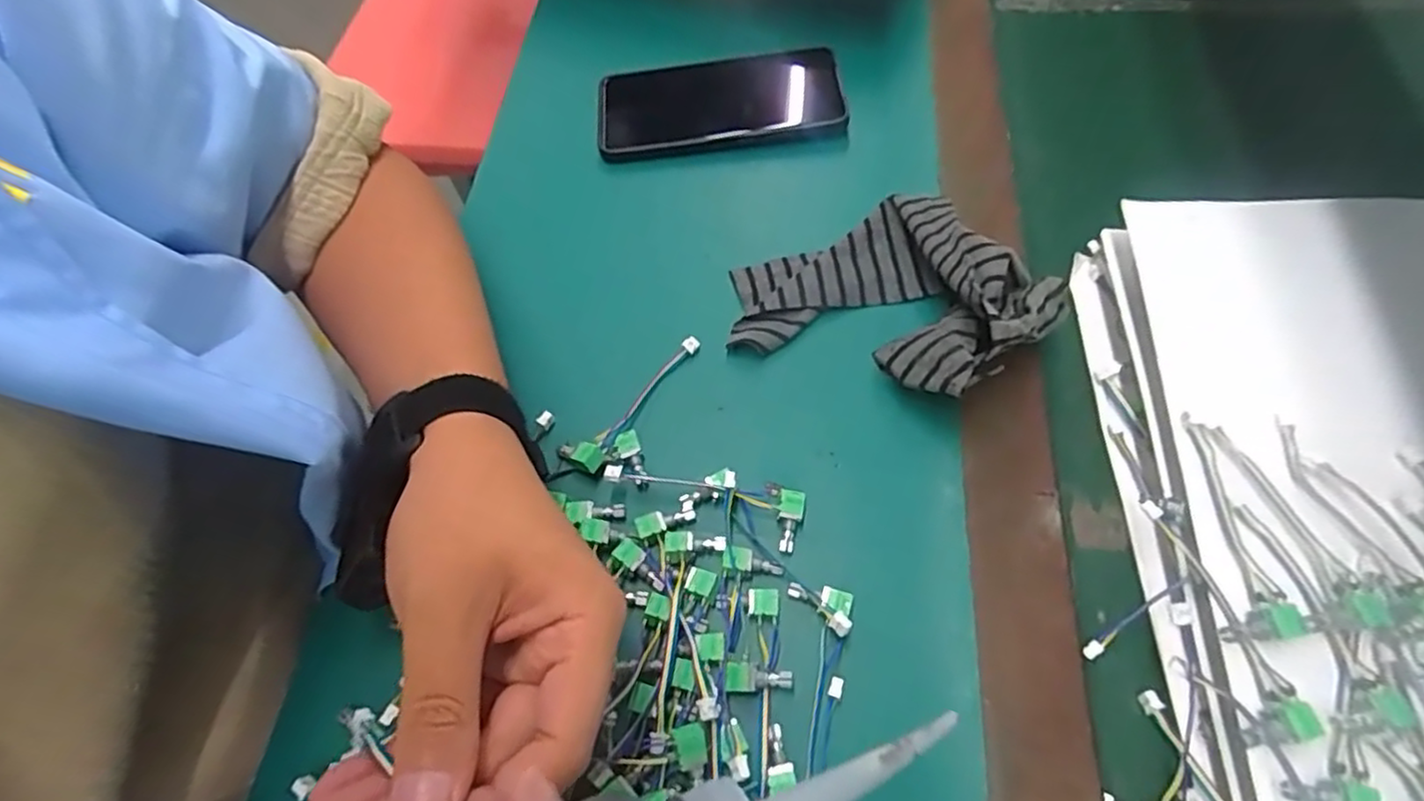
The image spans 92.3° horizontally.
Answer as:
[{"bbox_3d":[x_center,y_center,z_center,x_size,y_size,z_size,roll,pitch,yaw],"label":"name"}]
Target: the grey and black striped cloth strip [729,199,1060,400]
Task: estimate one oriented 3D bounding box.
[{"bbox_3d":[0.092,-0.062,0.359,0.159,0.057,0.121,31,68,19],"label":"grey and black striped cloth strip"}]

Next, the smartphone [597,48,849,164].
[{"bbox_3d":[0.005,-0.203,0.458,0.160,0.008,0.080,-9,61,-1],"label":"smartphone"}]

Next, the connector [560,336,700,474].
[{"bbox_3d":[-0.041,-0.002,0.359,0.021,0.010,0.094,30,67,19],"label":"connector"}]

